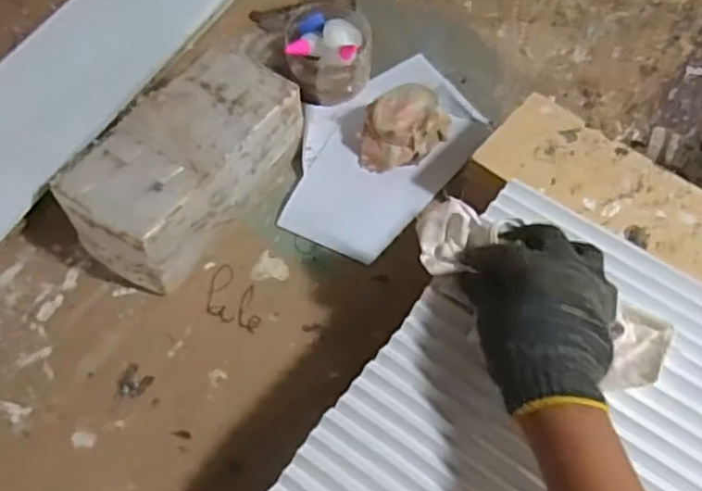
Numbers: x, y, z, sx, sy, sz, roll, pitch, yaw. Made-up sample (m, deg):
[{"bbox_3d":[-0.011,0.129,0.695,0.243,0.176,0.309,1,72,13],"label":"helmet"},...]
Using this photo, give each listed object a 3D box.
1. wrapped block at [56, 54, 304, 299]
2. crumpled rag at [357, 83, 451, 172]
[{"bbox_3d":[-0.155,-0.073,0.654,0.118,0.097,0.234,28,66,15],"label":"wrapped block"},{"bbox_3d":[0.055,-0.121,0.707,0.091,0.060,0.077,10,61,3],"label":"crumpled rag"}]

